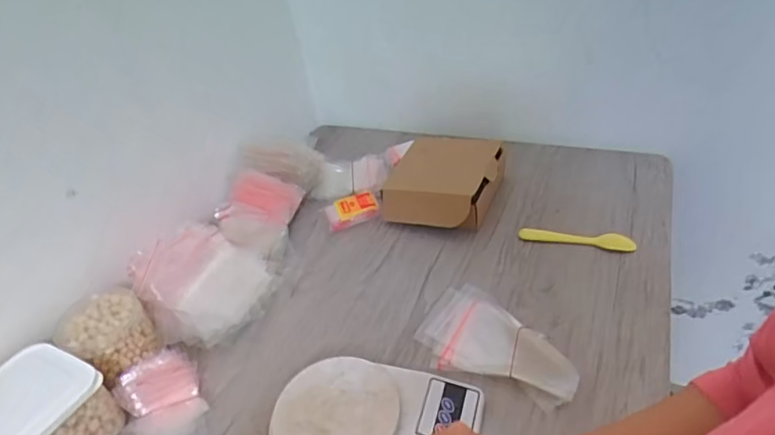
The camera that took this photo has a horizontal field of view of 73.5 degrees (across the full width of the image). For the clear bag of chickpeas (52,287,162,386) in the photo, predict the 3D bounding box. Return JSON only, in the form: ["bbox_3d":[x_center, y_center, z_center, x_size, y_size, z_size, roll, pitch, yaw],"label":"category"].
[{"bbox_3d":[-0.341,0.140,0.635,0.093,0.060,0.093,9,42,23],"label":"clear bag of chickpeas"}]

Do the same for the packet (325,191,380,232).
[{"bbox_3d":[-0.057,-0.012,0.836,0.083,0.009,0.045,-20,80,-8],"label":"packet"}]

